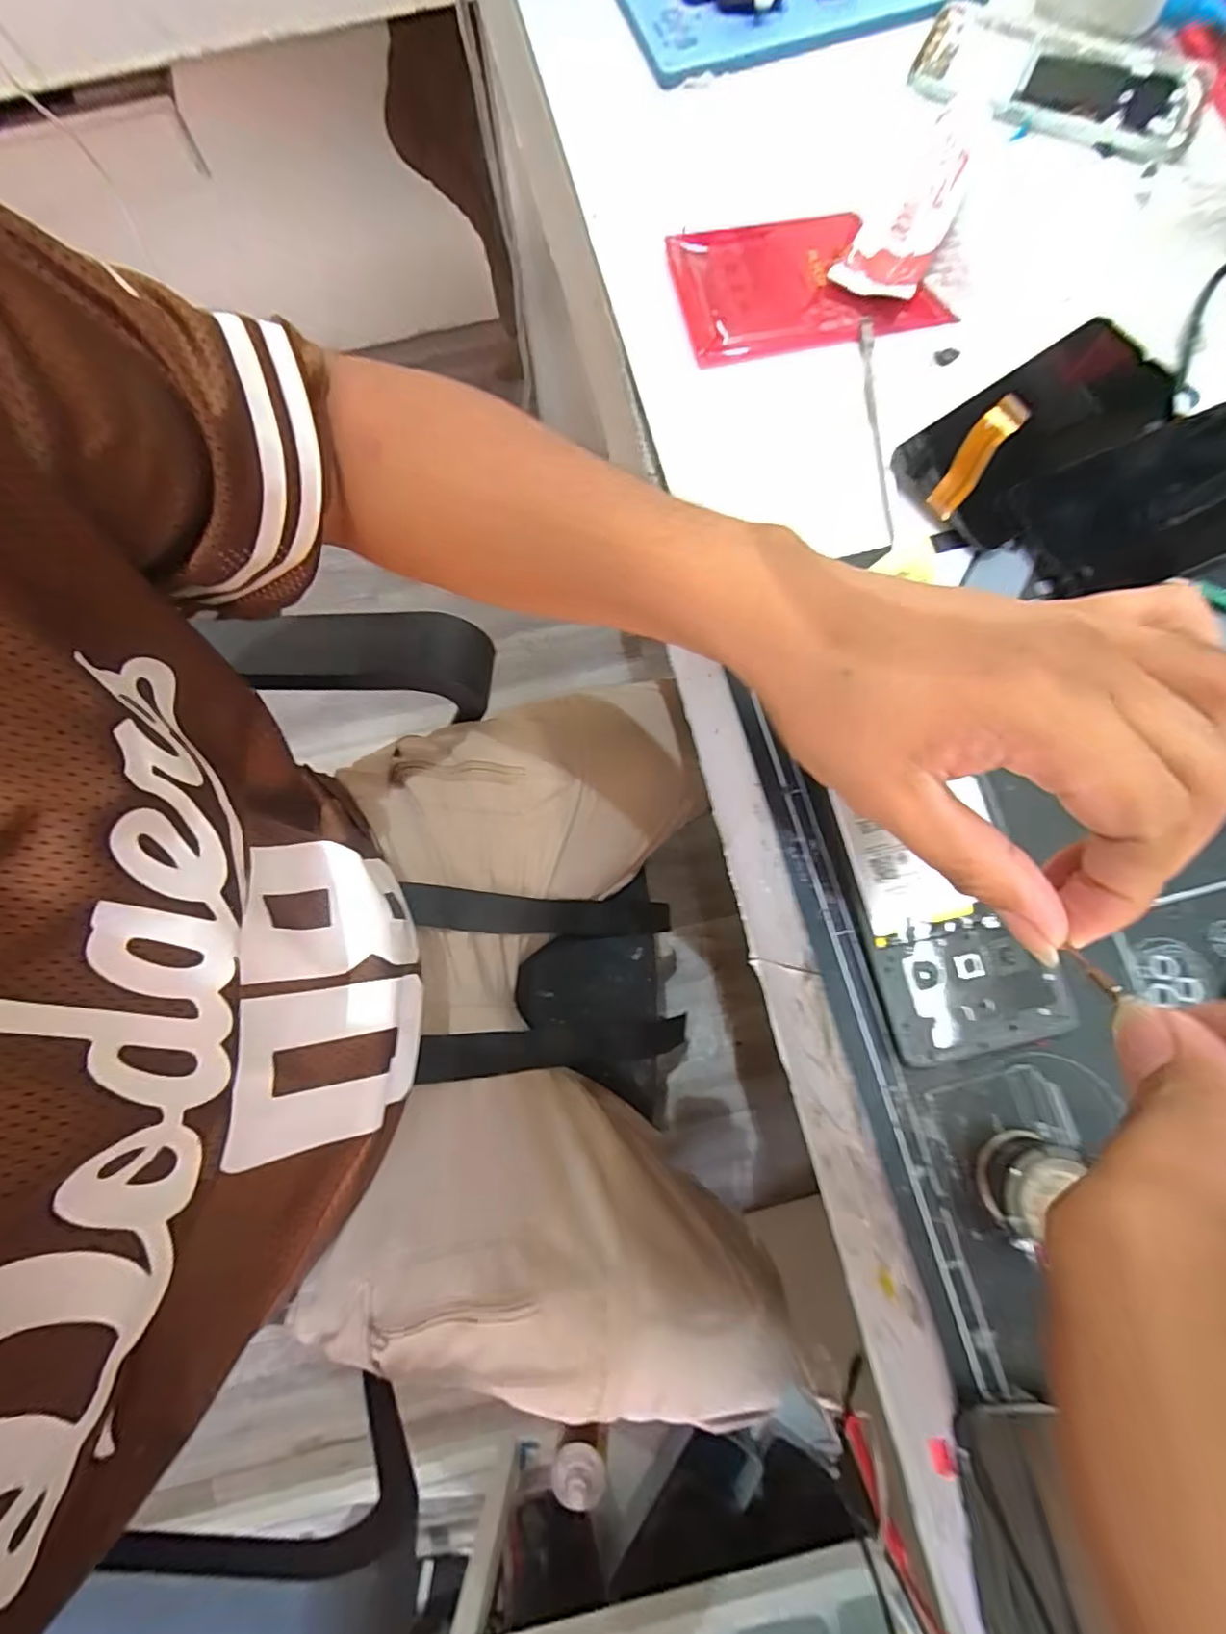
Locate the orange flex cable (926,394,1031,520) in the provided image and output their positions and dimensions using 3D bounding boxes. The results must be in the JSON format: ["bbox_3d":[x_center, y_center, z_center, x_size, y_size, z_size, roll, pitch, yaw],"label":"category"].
[{"bbox_3d":[0.164,-0.162,0.274,0.015,0.056,0.018,41,82,9],"label":"orange flex cable"}]

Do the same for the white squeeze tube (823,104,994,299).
[{"bbox_3d":[0.166,-0.326,0.323,0.042,0.031,0.107,36,81,9],"label":"white squeeze tube"}]

